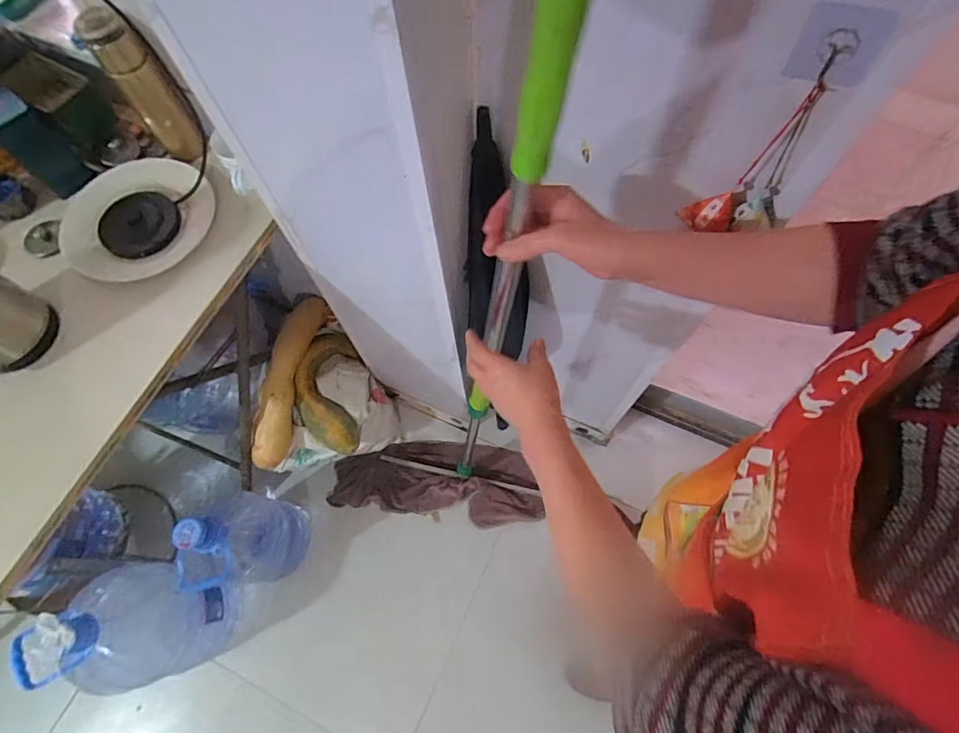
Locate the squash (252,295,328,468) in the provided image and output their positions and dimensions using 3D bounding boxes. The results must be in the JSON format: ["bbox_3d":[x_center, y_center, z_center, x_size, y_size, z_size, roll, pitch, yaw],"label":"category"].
[{"bbox_3d":[-0.507,0.029,1.297,0.087,0.108,0.474,9,76,5],"label":"squash"}]

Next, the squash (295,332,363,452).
[{"bbox_3d":[-0.406,0.066,1.317,0.158,0.089,0.340,-5,69,0],"label":"squash"}]

